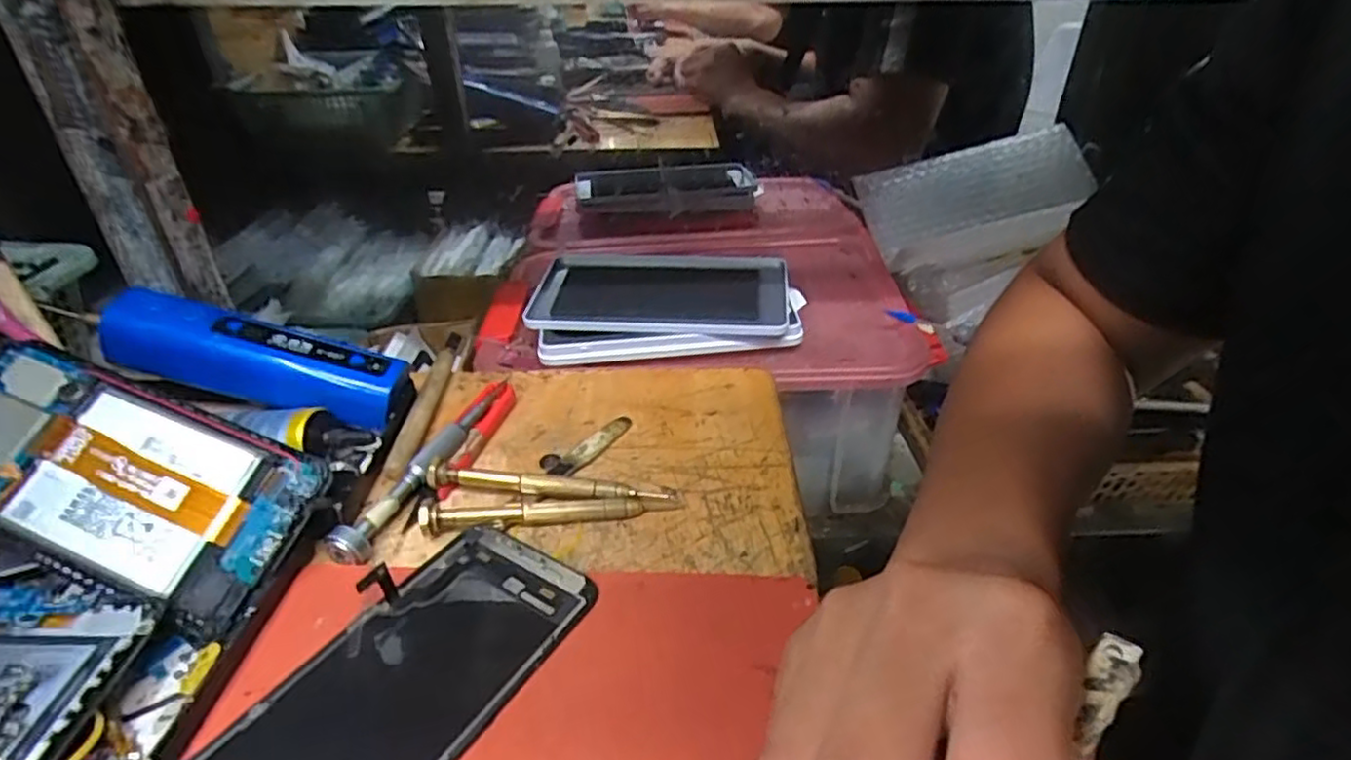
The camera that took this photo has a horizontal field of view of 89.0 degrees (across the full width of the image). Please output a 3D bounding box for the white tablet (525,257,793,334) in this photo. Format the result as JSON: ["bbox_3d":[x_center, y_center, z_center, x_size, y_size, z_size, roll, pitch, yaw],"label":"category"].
[{"bbox_3d":[-0.010,-0.068,0.505,0.181,0.008,0.119,5,34,8],"label":"white tablet"}]

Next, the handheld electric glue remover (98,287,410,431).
[{"bbox_3d":[-0.195,-0.009,0.325,0.125,0.034,0.030,16,31,-13],"label":"handheld electric glue remover"}]

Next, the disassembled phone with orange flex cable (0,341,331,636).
[{"bbox_3d":[-0.211,0.036,0.260,0.145,0.005,0.065,21,67,8],"label":"disassembled phone with orange flex cable"}]

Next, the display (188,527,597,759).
[{"bbox_3d":[-0.094,0.102,0.224,0.067,0.004,0.138,19,38,26],"label":"display"}]

